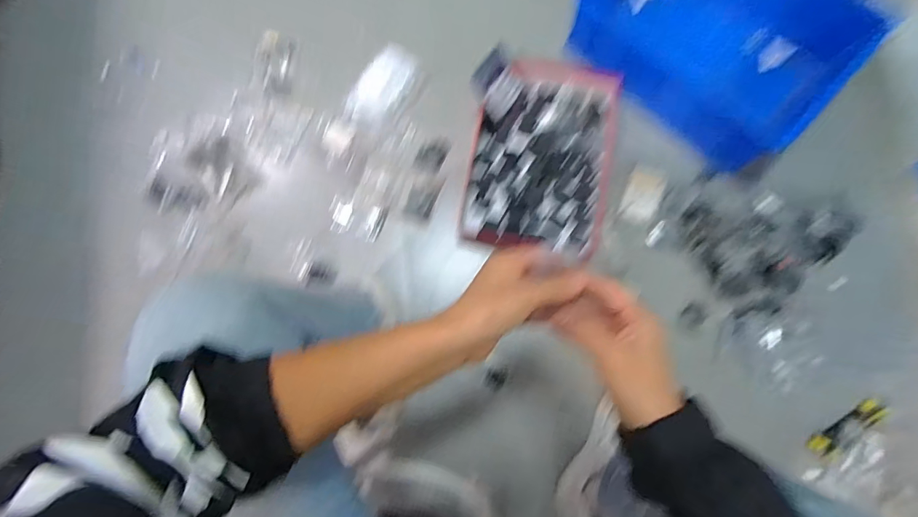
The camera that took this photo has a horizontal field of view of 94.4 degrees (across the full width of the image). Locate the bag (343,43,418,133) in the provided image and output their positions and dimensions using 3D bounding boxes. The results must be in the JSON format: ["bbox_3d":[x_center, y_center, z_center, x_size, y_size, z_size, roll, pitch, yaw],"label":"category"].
[{"bbox_3d":[-0.146,-0.318,0.803,0.081,0.035,0.183,27,82,6],"label":"bag"}]

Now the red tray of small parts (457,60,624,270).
[{"bbox_3d":[0.148,-0.185,0.757,0.247,0.064,0.352,12,81,4],"label":"red tray of small parts"}]

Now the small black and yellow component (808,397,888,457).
[{"bbox_3d":[0.608,0.264,0.664,0.125,0.022,0.029,-31,80,-4],"label":"small black and yellow component"}]

